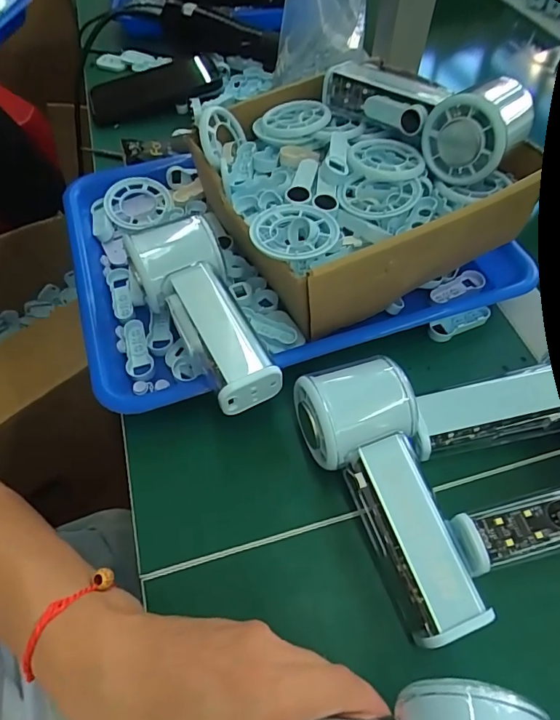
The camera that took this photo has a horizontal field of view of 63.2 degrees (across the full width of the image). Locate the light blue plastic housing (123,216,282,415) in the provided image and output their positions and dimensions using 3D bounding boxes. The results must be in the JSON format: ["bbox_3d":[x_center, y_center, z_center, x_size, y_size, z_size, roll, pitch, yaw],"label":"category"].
[{"bbox_3d":[-0.051,-0.029,0.304,0.062,0.054,0.140,-21,59,-14],"label":"light blue plastic housing"}]

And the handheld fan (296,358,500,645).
[{"bbox_3d":[0.058,0.075,0.255,0.066,0.051,0.144,-11,57,-8],"label":"handheld fan"}]

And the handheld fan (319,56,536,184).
[{"bbox_3d":[0.103,-0.192,0.335,0.154,0.050,0.081,29,61,18],"label":"handheld fan"}]

